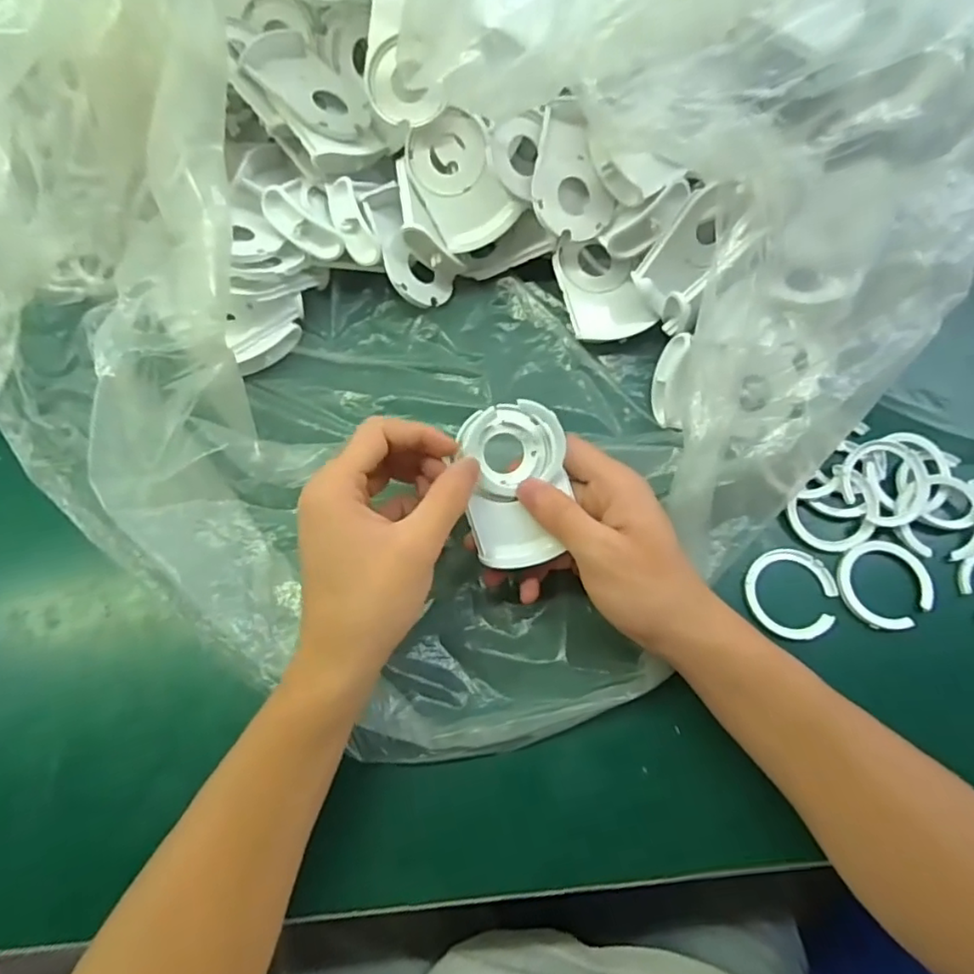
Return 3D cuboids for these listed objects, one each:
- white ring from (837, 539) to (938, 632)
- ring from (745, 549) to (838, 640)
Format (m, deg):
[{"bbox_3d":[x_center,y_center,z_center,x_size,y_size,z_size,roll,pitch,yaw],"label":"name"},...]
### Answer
[{"bbox_3d":[0.228,0.056,0.350,0.048,0.005,0.050,0,69,1],"label":"white ring"},{"bbox_3d":[0.177,0.061,0.352,0.051,0.010,0.050,0,69,1],"label":"ring"}]

